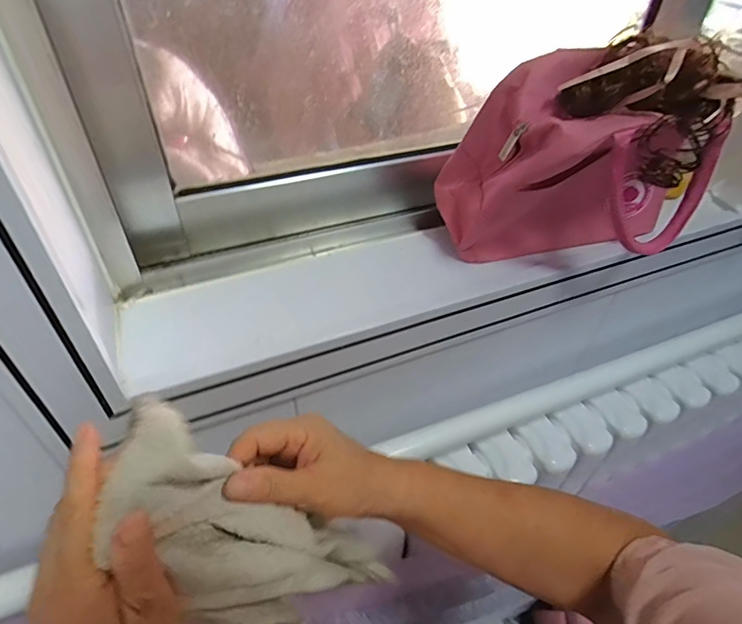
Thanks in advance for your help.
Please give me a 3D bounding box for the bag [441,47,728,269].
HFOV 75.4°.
[{"bbox_3d":[0.195,-0.126,0.437,0.217,0.180,0.117,4,44,0],"label":"bag"}]

